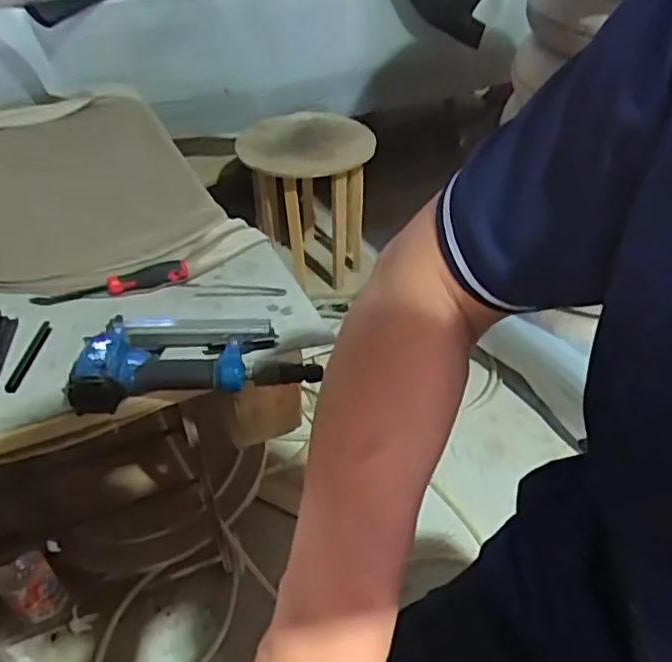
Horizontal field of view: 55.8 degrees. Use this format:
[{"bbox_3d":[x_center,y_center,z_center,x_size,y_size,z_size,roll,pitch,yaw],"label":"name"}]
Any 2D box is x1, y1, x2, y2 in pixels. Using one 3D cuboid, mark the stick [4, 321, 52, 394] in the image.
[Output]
[{"bbox_3d":[-0.353,0.029,0.730,0.016,0.008,0.112,-2,41,0],"label":"stick"}]

